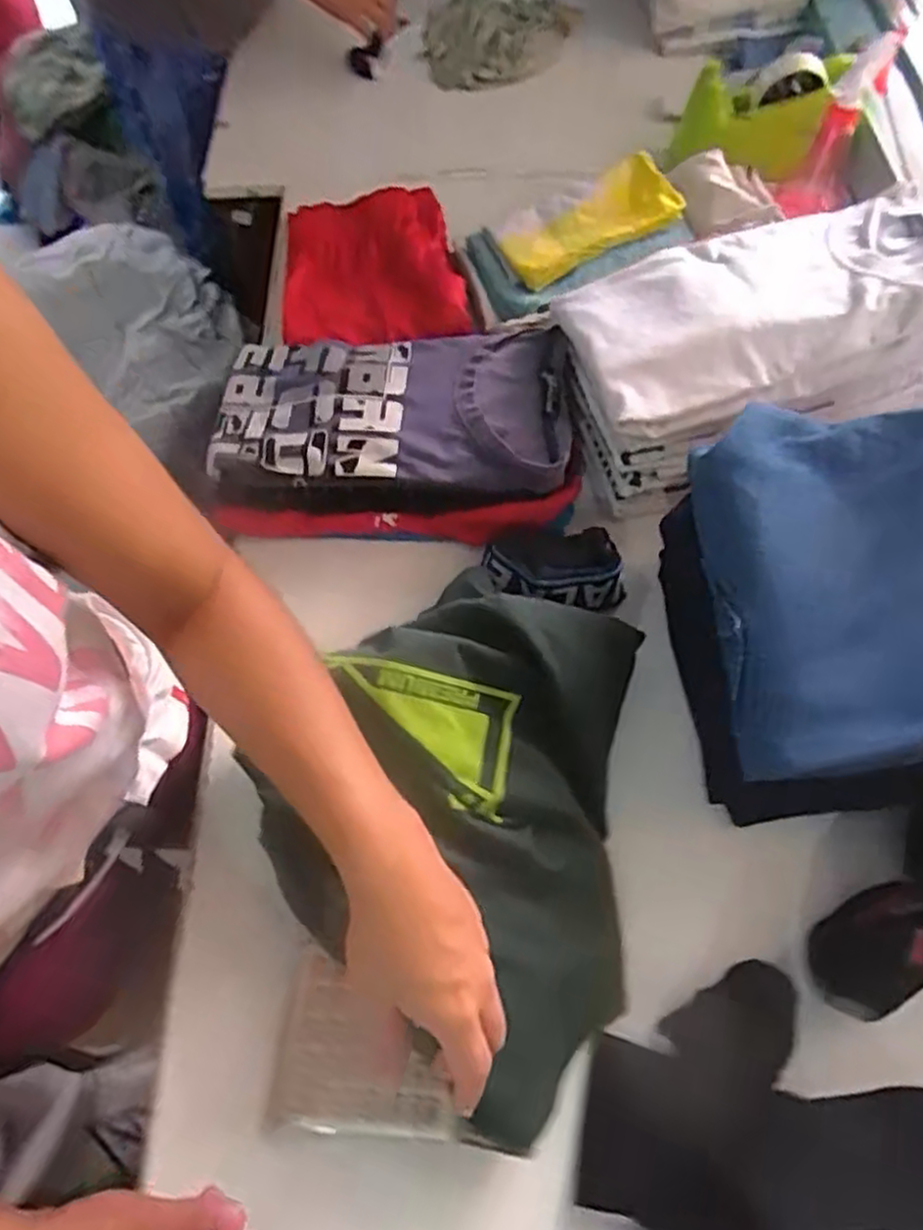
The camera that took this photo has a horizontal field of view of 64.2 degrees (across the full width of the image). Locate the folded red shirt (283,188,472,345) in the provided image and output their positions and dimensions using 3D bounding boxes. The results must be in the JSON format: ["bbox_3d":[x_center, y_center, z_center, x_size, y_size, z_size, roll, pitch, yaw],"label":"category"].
[{"bbox_3d":[-0.101,-0.368,0.790,0.182,0.050,0.260,-9,62,-2],"label":"folded red shirt"}]

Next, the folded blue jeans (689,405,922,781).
[{"bbox_3d":[0.293,-0.032,0.496,0.230,0.090,0.246,-6,62,-1],"label":"folded blue jeans"}]

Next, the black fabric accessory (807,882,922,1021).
[{"bbox_3d":[0.273,0.219,0.486,0.088,0.058,0.057,-30,65,-13],"label":"black fabric accessory"}]

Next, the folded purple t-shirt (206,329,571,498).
[{"bbox_3d":[-0.064,-0.188,0.668,0.313,0.034,0.164,3,63,4],"label":"folded purple t-shirt"}]

